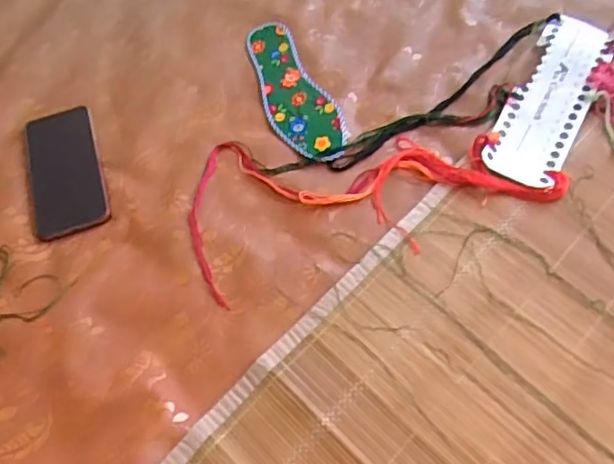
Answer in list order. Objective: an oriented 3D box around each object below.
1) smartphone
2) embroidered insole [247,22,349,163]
[{"bbox_3d":[-0.263,-0.068,0.670,0.075,0.006,0.157,-16,61,-7],"label":"smartphone"},{"bbox_3d":[-0.021,-0.166,0.717,0.073,0.008,0.217,-23,62,-11],"label":"embroidered insole"}]

